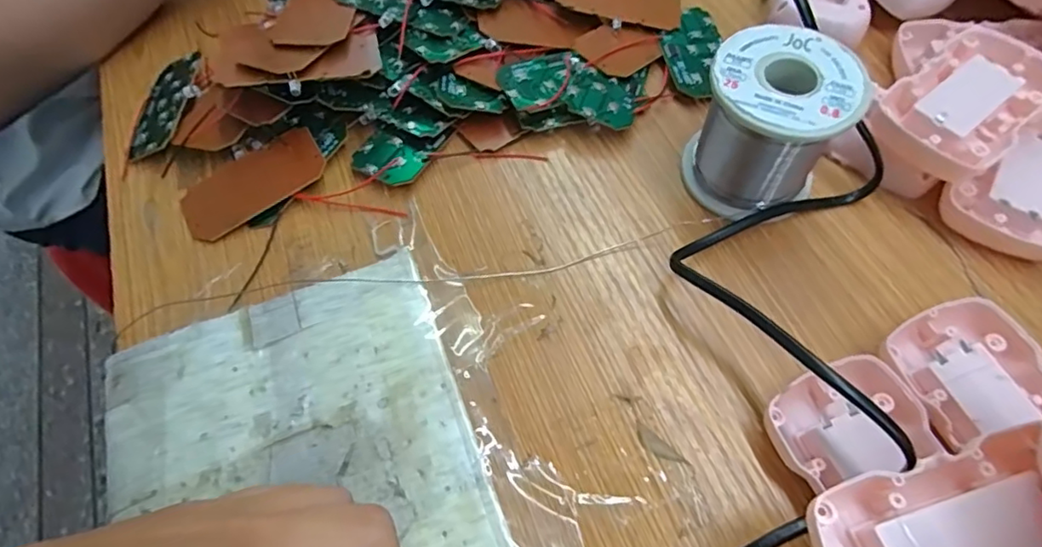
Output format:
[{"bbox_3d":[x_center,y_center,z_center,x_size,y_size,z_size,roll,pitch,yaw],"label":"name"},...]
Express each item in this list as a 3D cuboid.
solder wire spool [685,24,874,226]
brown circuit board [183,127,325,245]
[{"bbox_3d":[0.111,-0.068,0.260,0.059,0.062,0.056,-1,63,1],"label":"solder wire spool"},{"bbox_3d":[-0.138,-0.046,0.290,0.075,0.005,0.039,-32,62,-2],"label":"brown circuit board"}]

